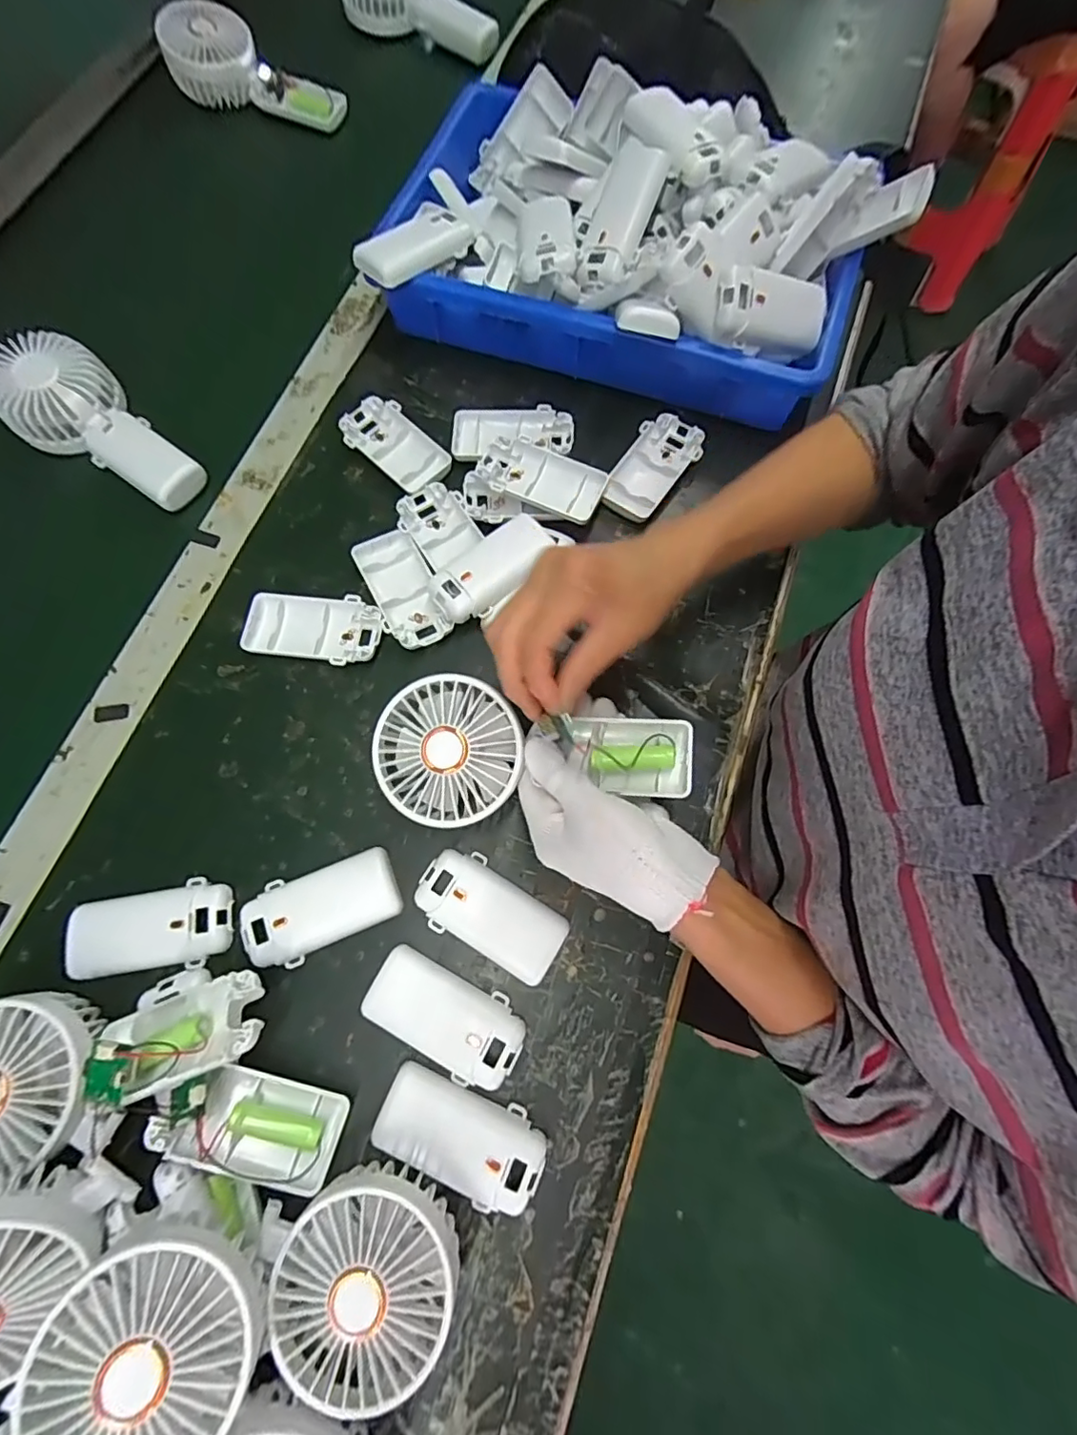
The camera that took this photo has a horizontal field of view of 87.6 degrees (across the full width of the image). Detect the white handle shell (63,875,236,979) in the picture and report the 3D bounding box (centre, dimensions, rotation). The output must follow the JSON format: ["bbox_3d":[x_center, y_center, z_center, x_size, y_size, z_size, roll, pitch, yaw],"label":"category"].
[{"bbox_3d":[-0.240,0.129,0.345,0.101,0.013,0.050,-5,73,0],"label":"white handle shell"}]

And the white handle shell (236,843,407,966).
[{"bbox_3d":[-0.134,0.118,0.347,0.092,0.014,0.047,-21,74,-5],"label":"white handle shell"}]

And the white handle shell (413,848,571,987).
[{"bbox_3d":[-0.030,0.121,0.347,0.093,0.017,0.047,29,76,10],"label":"white handle shell"}]

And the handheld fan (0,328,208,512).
[{"bbox_3d":[-0.356,-0.227,0.453,0.085,0.069,0.174,-44,77,-11],"label":"handheld fan"}]

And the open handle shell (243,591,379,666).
[{"bbox_3d":[-0.159,-0.063,0.399,0.096,0.013,0.048,9,74,4],"label":"open handle shell"}]

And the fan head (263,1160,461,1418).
[{"bbox_3d":[-0.083,0.276,0.281,0.081,0.047,0.083,0,73,2],"label":"fan head"}]

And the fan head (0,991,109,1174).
[{"bbox_3d":[-0.278,0.189,0.295,0.084,0.034,0.077,0,73,2],"label":"fan head"}]

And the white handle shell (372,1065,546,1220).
[{"bbox_3d":[-0.043,0.235,0.315,0.092,0.014,0.045,22,75,8],"label":"white handle shell"}]

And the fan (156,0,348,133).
[{"bbox_3d":[-0.294,-0.675,0.591,0.193,0.043,0.067,20,74,-6],"label":"fan"}]

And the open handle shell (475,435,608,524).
[{"bbox_3d":[0.001,-0.176,0.423,0.095,0.021,0.047,24,75,9],"label":"open handle shell"}]

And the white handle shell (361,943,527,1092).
[{"bbox_3d":[-0.055,0.176,0.329,0.093,0.011,0.047,24,75,9],"label":"white handle shell"}]

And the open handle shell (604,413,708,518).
[{"bbox_3d":[0.090,-0.198,0.439,0.047,0.011,0.093,34,77,11],"label":"open handle shell"}]

